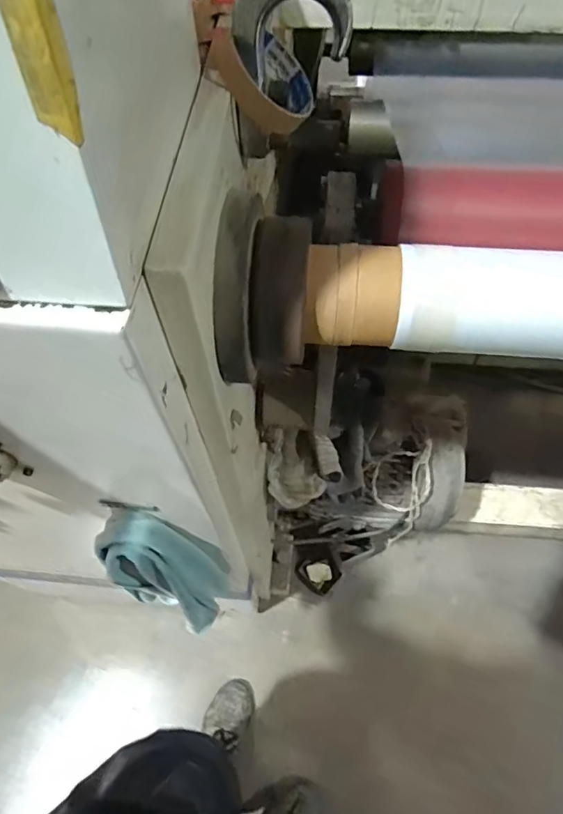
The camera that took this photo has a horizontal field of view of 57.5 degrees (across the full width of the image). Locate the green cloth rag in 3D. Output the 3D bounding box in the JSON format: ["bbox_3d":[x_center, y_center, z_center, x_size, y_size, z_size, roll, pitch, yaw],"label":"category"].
[{"bbox_3d":[-0.157,0.222,0.702,0.111,0.354,0.091,25,65,14],"label":"green cloth rag"}]

